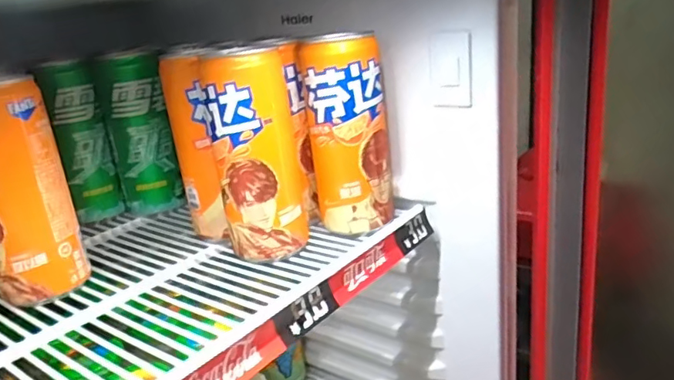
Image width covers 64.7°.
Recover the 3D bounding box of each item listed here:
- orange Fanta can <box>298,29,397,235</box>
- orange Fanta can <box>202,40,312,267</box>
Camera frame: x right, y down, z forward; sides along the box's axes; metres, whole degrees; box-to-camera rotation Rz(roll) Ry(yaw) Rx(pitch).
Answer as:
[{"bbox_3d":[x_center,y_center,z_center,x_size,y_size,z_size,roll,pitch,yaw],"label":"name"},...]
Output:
[{"bbox_3d":[0.009,-0.046,0.401,0.062,0.138,0.066,-4,19,5],"label":"orange Fanta can"},{"bbox_3d":[-0.054,-0.028,0.377,0.056,0.138,0.060,-5,19,2],"label":"orange Fanta can"}]

